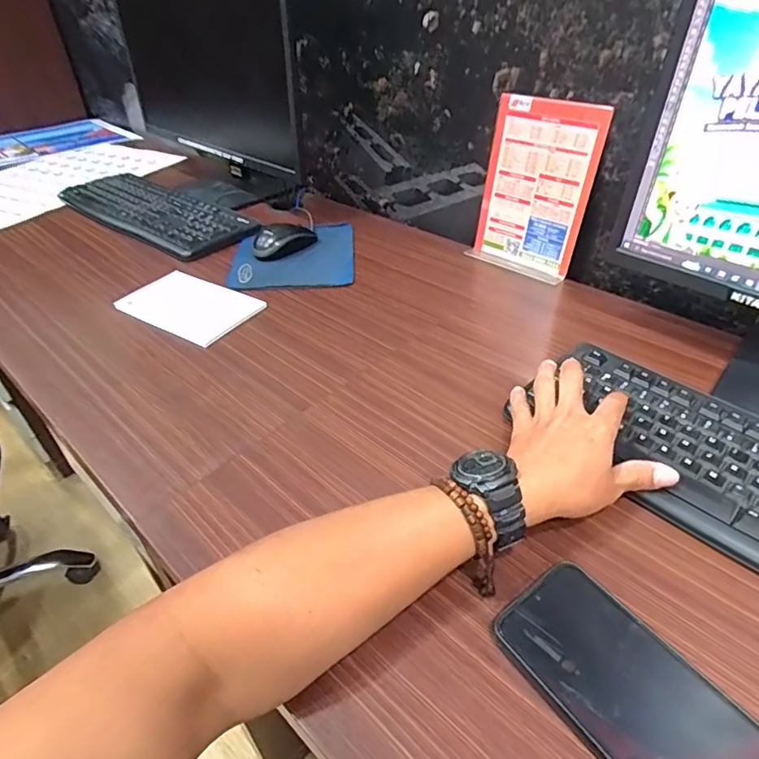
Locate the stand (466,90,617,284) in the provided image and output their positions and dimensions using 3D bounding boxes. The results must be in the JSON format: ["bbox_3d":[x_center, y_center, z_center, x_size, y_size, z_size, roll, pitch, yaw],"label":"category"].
[{"bbox_3d":[0.203,-0.250,0.674,0.150,0.205,0.058,30,50,34],"label":"stand"}]

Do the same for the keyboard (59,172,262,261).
[{"bbox_3d":[-0.411,-0.312,0.884,0.461,0.033,0.140,26,48,31],"label":"keyboard"}]

